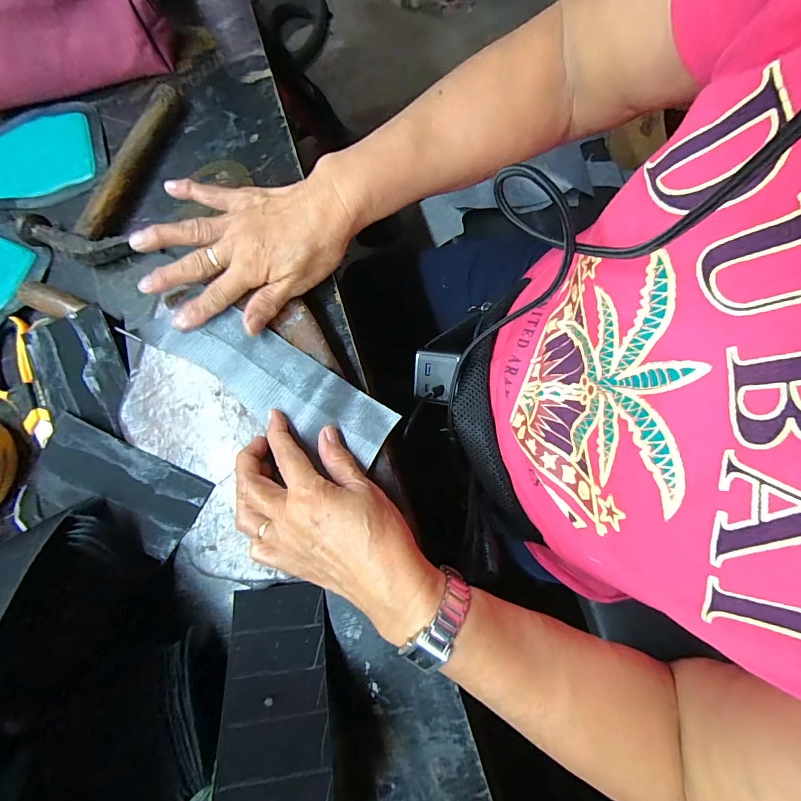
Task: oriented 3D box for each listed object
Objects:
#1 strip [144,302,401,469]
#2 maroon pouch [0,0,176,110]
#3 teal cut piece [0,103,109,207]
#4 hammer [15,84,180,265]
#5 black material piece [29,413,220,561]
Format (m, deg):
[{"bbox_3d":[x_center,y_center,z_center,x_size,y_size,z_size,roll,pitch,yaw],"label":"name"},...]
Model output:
[{"bbox_3d":[-0.104,-0.020,0.314,0.211,0.010,0.063,33,85,9],"label":"strip"},{"bbox_3d":[-0.333,-0.327,0.364,0.224,0.073,0.043,-15,80,-2],"label":"maroon pouch"},{"bbox_3d":[-0.373,-0.235,0.388,0.159,0.006,0.104,-14,80,-1],"label":"teal cut piece"},{"bbox_3d":[-0.275,-0.216,0.367,0.093,0.022,0.180,11,80,3],"label":"hammer"},{"bbox_3d":[-0.223,0.063,0.304,0.143,0.004,0.062,24,81,5],"label":"black material piece"}]

